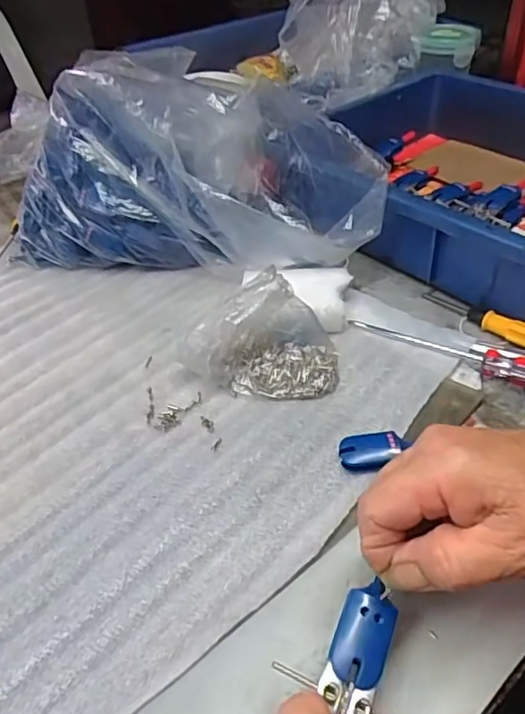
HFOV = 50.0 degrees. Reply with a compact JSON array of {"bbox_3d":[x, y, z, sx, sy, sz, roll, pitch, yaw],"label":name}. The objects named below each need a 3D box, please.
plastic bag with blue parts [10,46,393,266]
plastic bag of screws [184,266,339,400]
[{"bbox_3d":[-0.060,-0.145,0.472,0.318,0.131,0.114,8,43,14],"label":"plastic bag with blue parts"},{"bbox_3d":[0.000,-0.014,0.378,0.097,0.064,0.050,5,42,11],"label":"plastic bag of screws"}]

